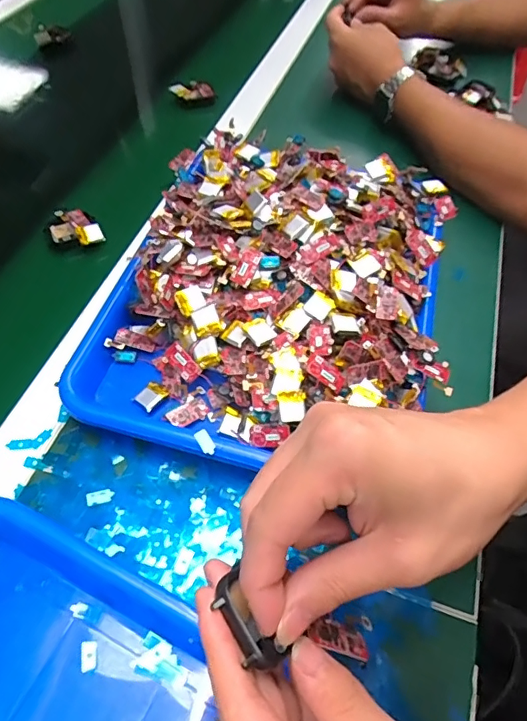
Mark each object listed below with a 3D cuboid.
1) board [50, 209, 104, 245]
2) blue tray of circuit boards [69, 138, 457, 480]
[{"bbox_3d":[-0.178,-0.123,0.466,0.046,0.016,0.045,-17,58,-14],"label":"board"},{"bbox_3d":[0.018,-0.078,0.404,0.257,0.070,0.335,10,56,4],"label":"blue tray of circuit boards"}]

